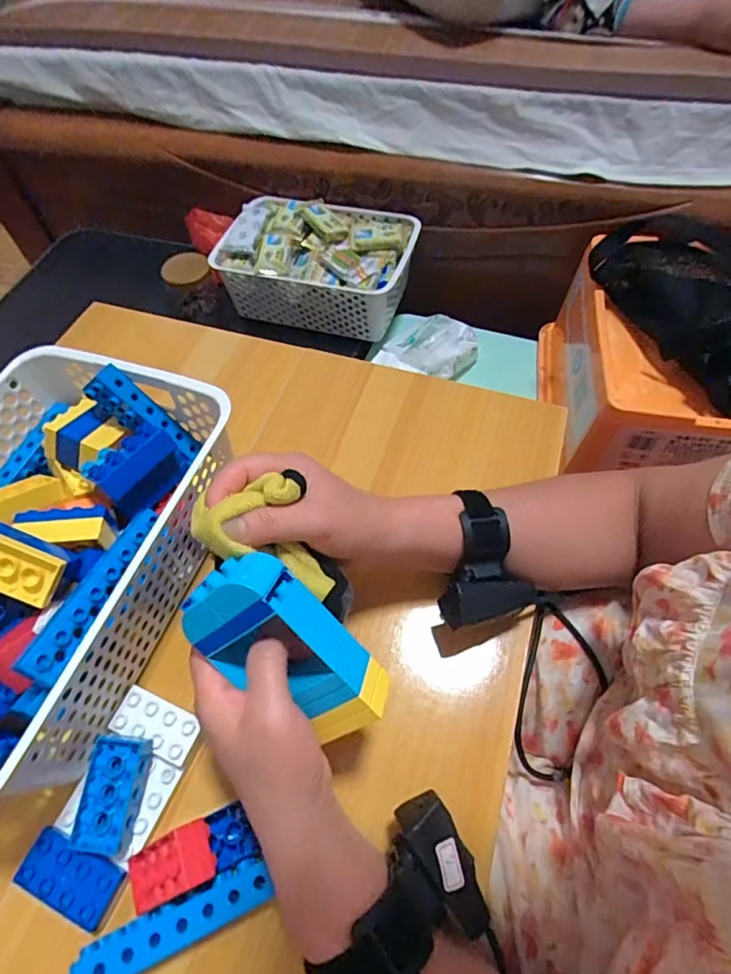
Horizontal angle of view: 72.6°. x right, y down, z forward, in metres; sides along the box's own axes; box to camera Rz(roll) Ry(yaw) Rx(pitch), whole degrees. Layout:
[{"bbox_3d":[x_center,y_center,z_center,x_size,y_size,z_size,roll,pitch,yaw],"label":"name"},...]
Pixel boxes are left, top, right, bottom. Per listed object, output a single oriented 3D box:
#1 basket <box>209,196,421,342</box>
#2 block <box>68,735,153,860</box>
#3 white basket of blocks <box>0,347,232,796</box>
[{"bbox_3d":[-0.074,-0.374,0.831,0.297,0.113,0.211,12,60,9],"label":"basket"},{"bbox_3d":[-0.166,0.201,0.327,0.035,0.020,0.065,5,59,5],"label":"block"},{"bbox_3d":[-0.246,0.047,0.377,0.201,0.095,0.301,17,61,12],"label":"white basket of blocks"}]

